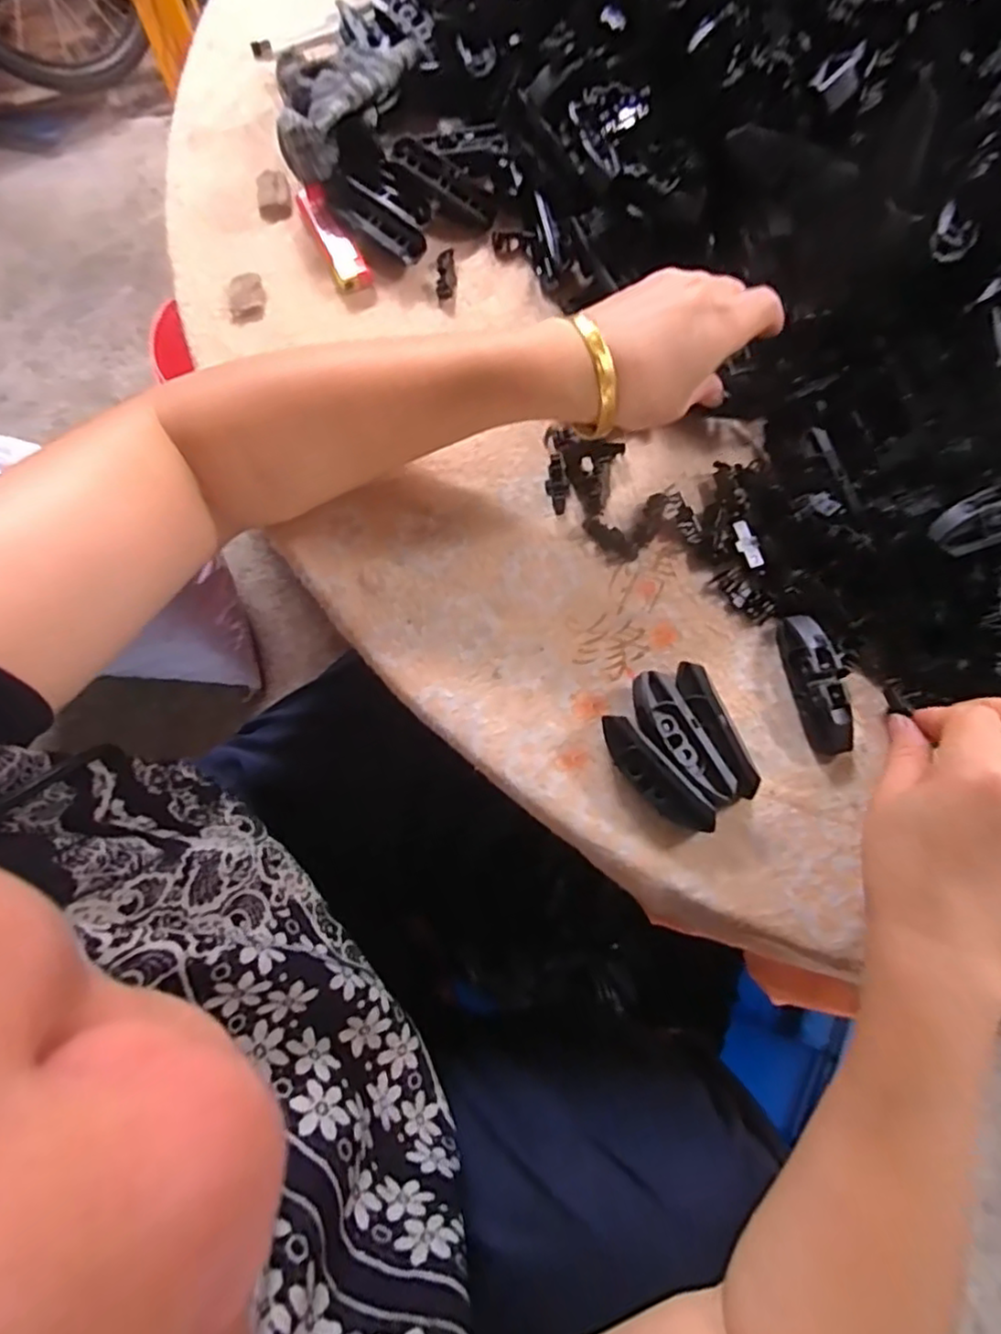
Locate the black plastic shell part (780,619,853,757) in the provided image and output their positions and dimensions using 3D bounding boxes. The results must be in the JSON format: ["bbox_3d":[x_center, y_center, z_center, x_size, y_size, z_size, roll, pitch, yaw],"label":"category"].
[{"bbox_3d":[0.161,0.008,0.329,0.021,0.016,0.070,-9,73,-3],"label":"black plastic shell part"}]

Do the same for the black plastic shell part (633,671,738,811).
[{"bbox_3d":[0.086,0.037,0.317,0.024,0.023,0.071,-27,75,-8],"label":"black plastic shell part"}]

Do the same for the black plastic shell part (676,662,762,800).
[{"bbox_3d":[0.104,0.032,0.319,0.015,0.022,0.068,-22,75,-7],"label":"black plastic shell part"}]

